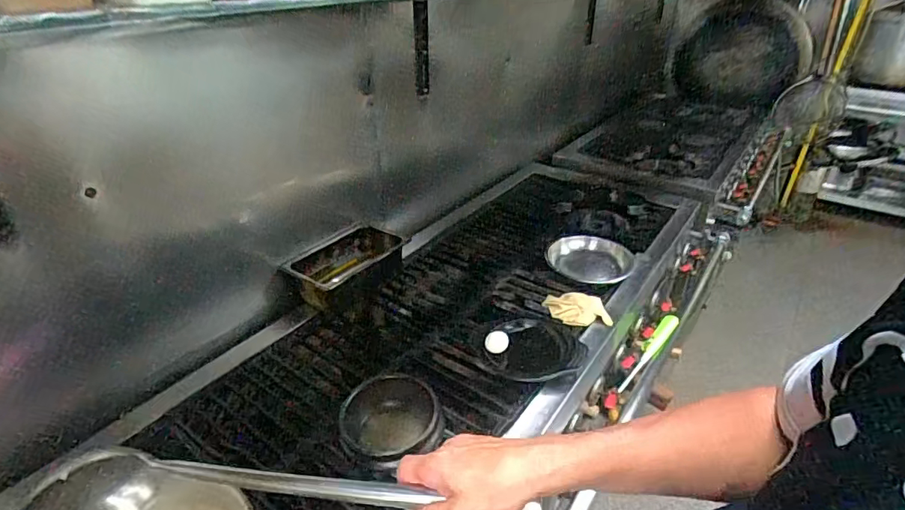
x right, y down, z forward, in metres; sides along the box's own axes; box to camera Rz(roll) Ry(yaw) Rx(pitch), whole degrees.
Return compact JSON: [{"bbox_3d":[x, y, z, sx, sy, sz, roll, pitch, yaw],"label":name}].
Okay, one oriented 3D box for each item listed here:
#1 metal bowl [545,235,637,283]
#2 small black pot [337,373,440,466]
[{"bbox_3d":[0.332,0.018,1.200,0.193,0.048,0.188,0,31,0],"label":"metal bowl"},{"bbox_3d":[-0.092,0.267,0.774,0.159,0.071,0.152,0,31,0],"label":"small black pot"}]

